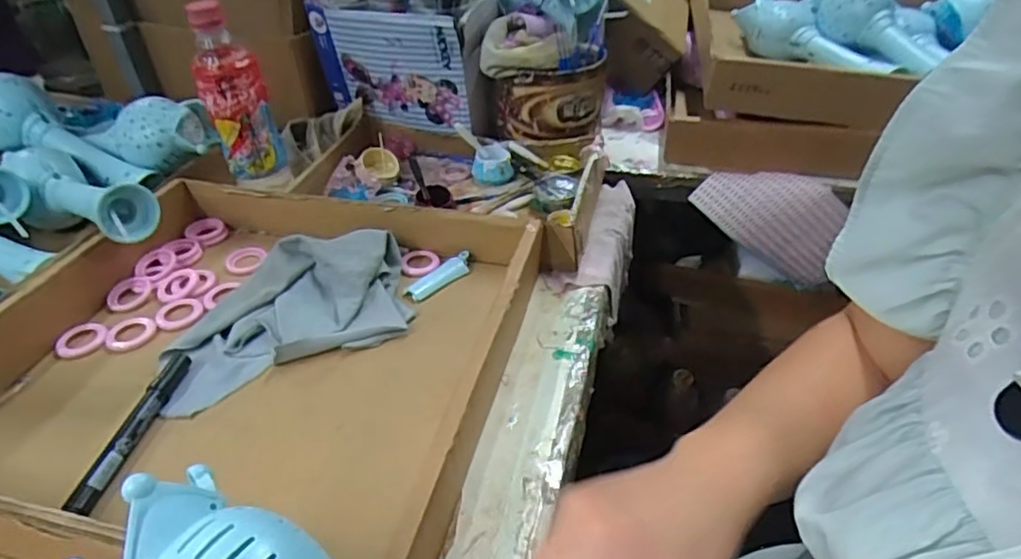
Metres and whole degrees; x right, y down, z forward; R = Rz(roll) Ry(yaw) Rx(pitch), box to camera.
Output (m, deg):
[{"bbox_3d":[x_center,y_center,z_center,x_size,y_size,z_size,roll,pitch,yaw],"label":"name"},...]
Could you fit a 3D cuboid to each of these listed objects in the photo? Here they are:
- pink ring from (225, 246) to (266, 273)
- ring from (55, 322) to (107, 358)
[{"bbox_3d":[-0.250,-0.019,0.581,0.035,0.004,0.038,-13,40,-16],"label":"pink ring"},{"bbox_3d":[-0.349,0.048,0.500,0.033,0.006,0.039,16,41,19],"label":"ring"}]

